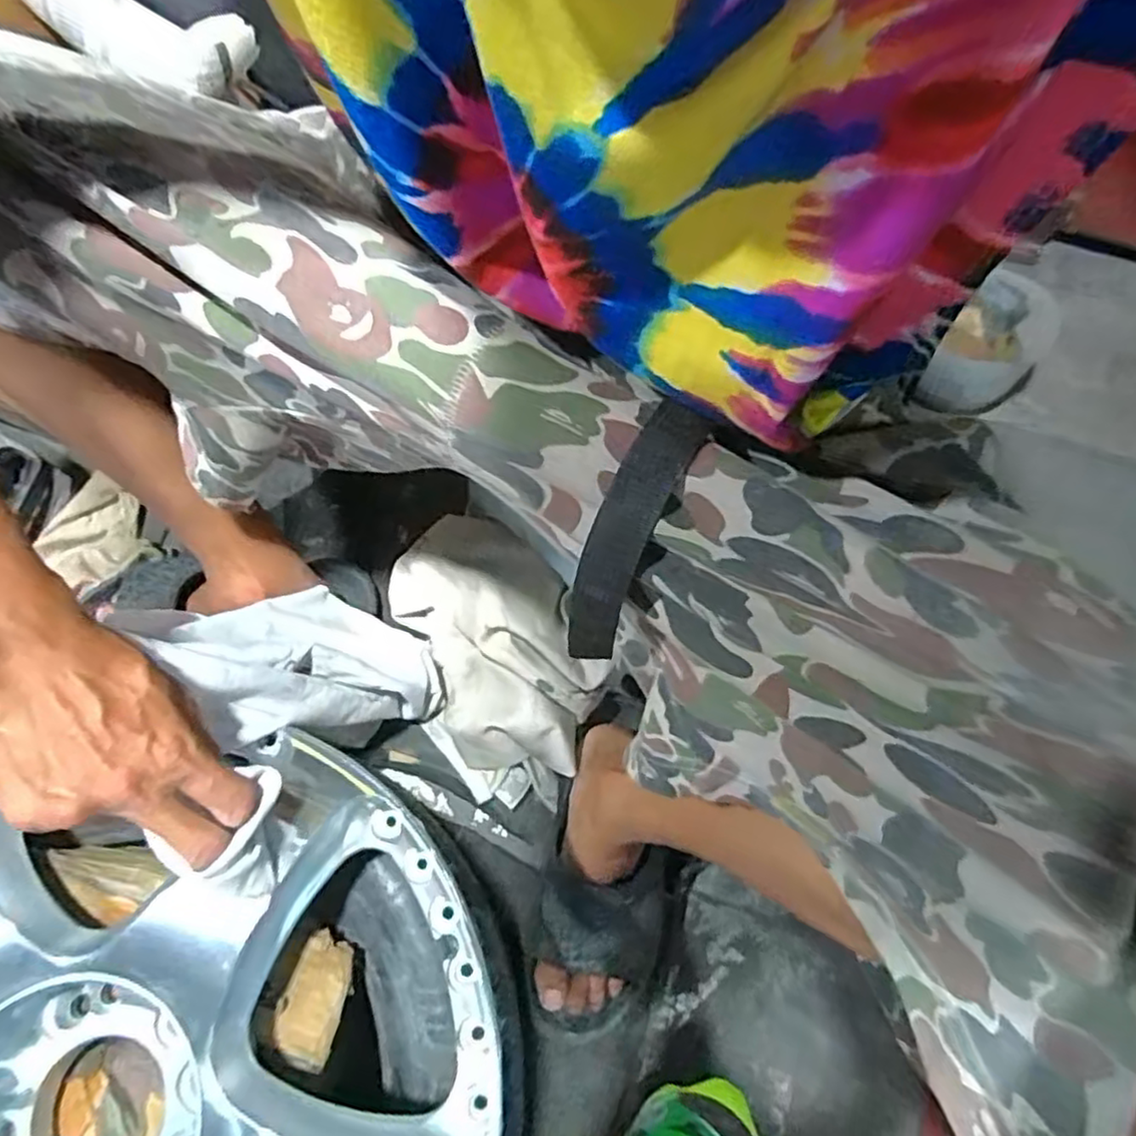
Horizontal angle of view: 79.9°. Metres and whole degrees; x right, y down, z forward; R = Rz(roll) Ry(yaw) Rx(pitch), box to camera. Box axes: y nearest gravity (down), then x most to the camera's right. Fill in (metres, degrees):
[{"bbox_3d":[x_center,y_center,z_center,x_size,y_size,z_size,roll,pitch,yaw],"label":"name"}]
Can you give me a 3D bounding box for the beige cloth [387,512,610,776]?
[{"bbox_3d":[-0.061,0.078,0.619,0.159,0.086,0.233,-28,72,-8],"label":"beige cloth"}]

